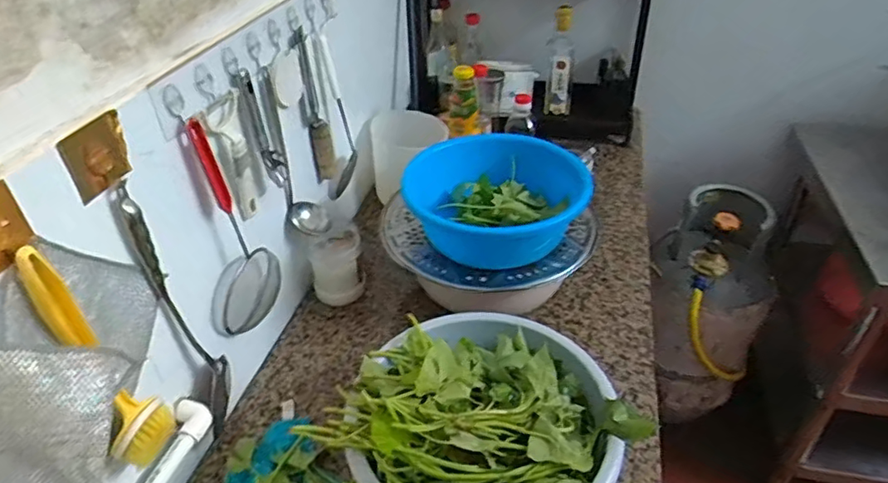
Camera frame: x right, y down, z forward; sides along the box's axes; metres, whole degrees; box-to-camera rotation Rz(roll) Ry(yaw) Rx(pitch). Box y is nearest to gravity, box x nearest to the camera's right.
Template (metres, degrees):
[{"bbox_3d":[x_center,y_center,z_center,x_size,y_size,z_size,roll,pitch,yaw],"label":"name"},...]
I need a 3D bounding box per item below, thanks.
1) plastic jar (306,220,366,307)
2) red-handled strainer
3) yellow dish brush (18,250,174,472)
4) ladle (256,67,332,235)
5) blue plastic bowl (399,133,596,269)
[{"bbox_3d":[-0.176,0.038,0.954,0.082,0.126,0.068,-7,38,-7],"label":"plastic jar"},{"bbox_3d":[-0.268,-0.013,0.733,0.034,0.301,0.111,4,38,7],"label":"red-handled strainer"},{"bbox_3d":[-0.310,0.112,0.519,0.052,0.245,0.058,-14,39,-15],"label":"yellow dish brush"},{"bbox_3d":[-0.219,-0.131,0.854,0.059,0.253,0.063,-10,39,-11],"label":"ladle"},{"bbox_3d":[0.085,-0.059,0.851,0.230,0.102,0.217,10,39,15],"label":"blue plastic bowl"}]

